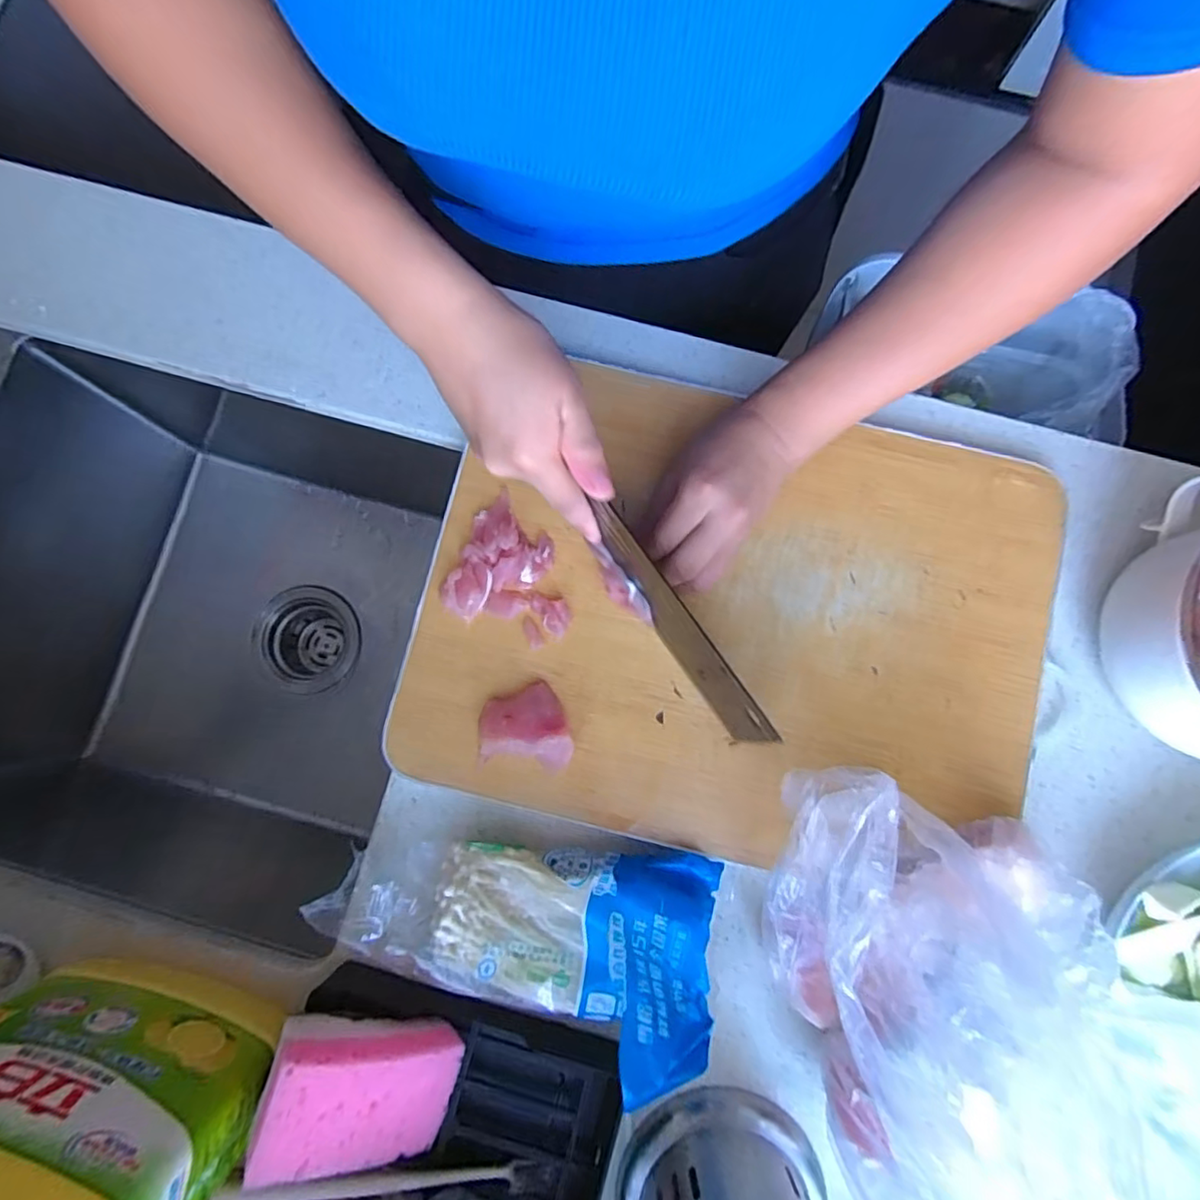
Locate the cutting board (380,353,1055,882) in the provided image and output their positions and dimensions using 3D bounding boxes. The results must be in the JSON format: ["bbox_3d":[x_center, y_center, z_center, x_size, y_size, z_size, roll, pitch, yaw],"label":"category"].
[{"bbox_3d":[0.084,0.011,0.388,0.387,0.023,0.284,13,80,4],"label":"cutting board"}]

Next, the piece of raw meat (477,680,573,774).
[{"bbox_3d":[-0.049,0.083,0.373,0.057,0.022,0.053,0,81,0],"label":"piece of raw meat"}]

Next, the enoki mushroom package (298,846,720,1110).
[{"bbox_3d":[-0.046,0.195,0.341,0.224,0.046,0.108,3,81,0],"label":"enoki mushroom package"}]

